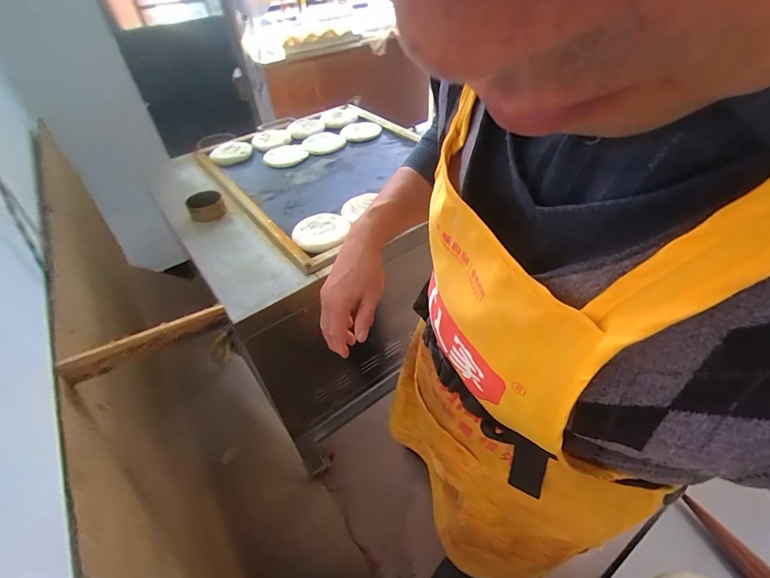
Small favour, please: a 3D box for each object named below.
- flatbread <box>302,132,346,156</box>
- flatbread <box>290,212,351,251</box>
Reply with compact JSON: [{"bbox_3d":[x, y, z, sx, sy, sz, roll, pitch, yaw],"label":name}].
[{"bbox_3d":[-0.198,-0.471,1.232,0.131,0.017,0.129,-2,45,2],"label":"flatbread"},{"bbox_3d":[-0.150,-0.130,0.862,0.116,0.020,0.127,-2,45,2],"label":"flatbread"}]

